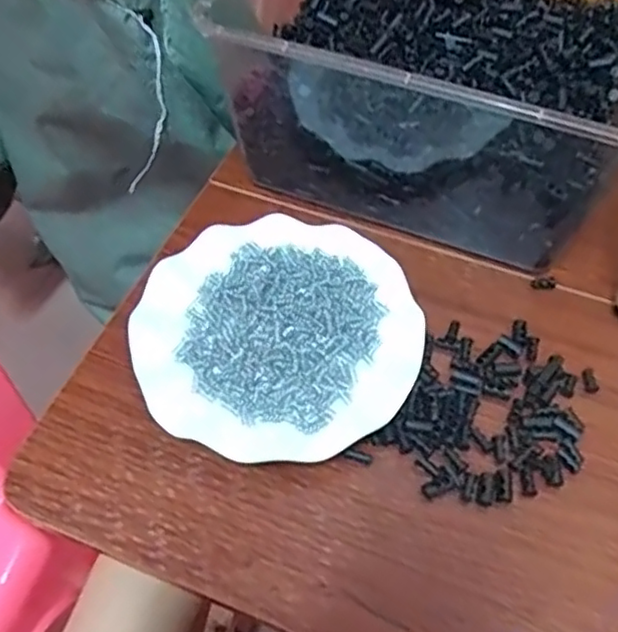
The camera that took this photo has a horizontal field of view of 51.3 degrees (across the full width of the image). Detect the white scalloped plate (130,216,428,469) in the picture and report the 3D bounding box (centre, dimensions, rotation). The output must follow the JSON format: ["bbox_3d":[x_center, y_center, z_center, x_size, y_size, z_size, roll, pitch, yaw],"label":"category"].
[{"bbox_3d":[-0.018,0.010,0.430,0.180,0.027,0.176,0,58,0],"label":"white scalloped plate"}]

